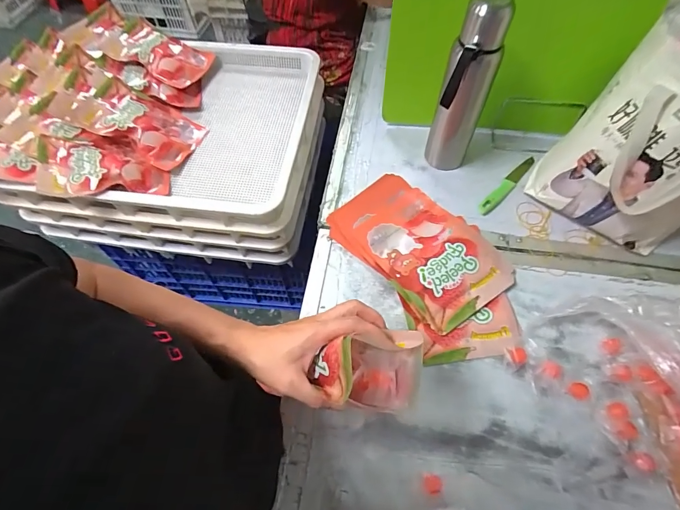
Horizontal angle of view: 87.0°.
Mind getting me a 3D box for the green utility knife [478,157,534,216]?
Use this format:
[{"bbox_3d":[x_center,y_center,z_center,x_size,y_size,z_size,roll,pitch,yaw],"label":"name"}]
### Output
[{"bbox_3d":[0.318,-0.134,0.673,0.025,0.008,0.185,40,68,22],"label":"green utility knife"}]

